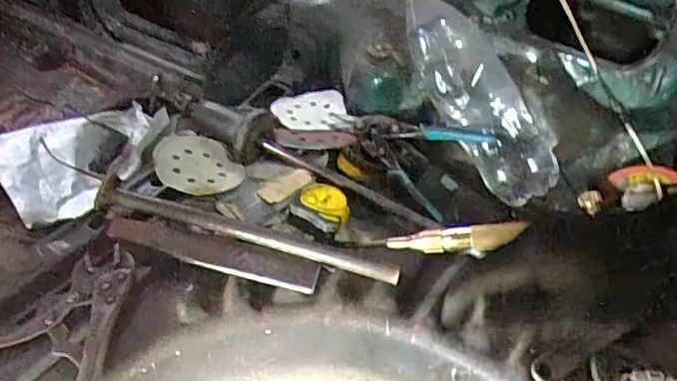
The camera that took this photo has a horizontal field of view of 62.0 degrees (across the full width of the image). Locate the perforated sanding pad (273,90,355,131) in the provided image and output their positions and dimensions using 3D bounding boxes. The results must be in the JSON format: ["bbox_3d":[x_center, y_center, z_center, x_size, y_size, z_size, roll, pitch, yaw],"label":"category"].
[{"bbox_3d":[-0.040,-0.126,0.870,0.119,0.018,0.108,-3,38,5],"label":"perforated sanding pad"}]

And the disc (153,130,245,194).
[{"bbox_3d":[-0.196,-0.043,0.761,0.108,0.019,0.134,-15,47,-39],"label":"disc"}]

